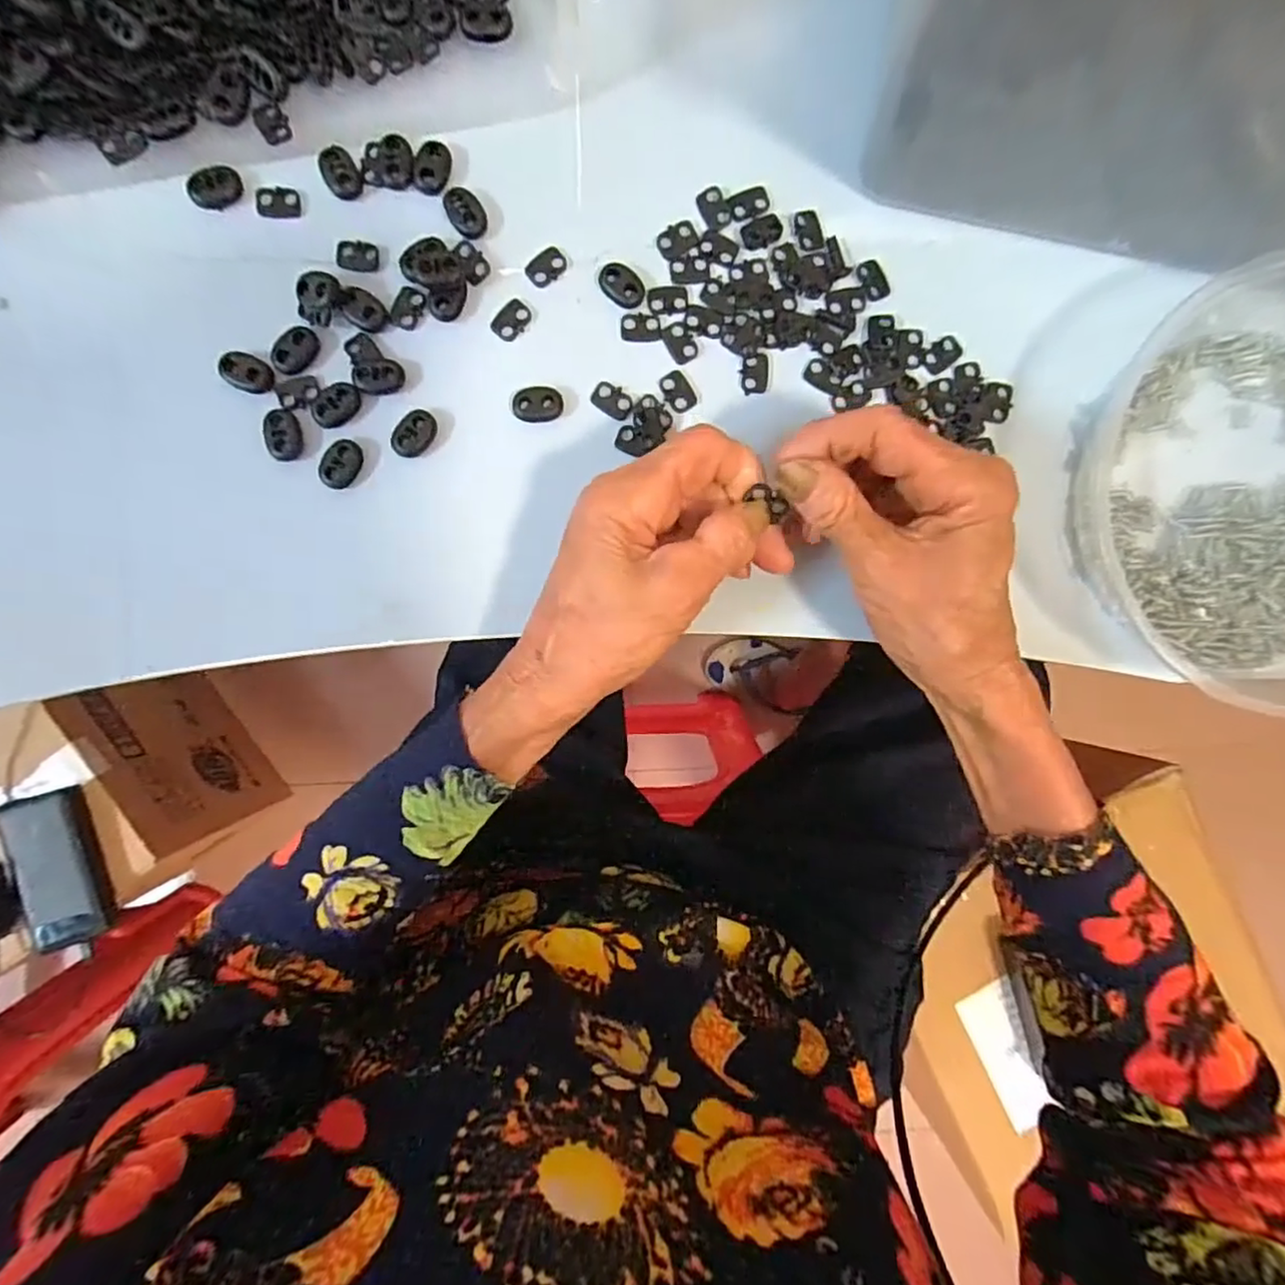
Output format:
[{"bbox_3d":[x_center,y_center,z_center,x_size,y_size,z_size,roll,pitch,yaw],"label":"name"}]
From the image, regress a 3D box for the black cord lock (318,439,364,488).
[{"bbox_3d":[-0.132,-0.078,0.277,0.014,0.005,0.022,27,92,-4],"label":"black cord lock"}]

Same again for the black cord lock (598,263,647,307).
[{"bbox_3d":[-0.009,-0.162,0.286,0.022,0.004,0.016,40,91,-4],"label":"black cord lock"}]

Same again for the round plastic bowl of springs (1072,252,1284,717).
[{"bbox_3d":[0.300,-0.064,0.272,0.194,0.052,0.187,0,94,-3],"label":"round plastic bowl of springs"}]

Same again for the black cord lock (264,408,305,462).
[{"bbox_3d":[-0.156,-0.090,0.276,0.014,0.005,0.021,-2,94,-2],"label":"black cord lock"}]

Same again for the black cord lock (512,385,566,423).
[{"bbox_3d":[-0.047,-0.107,0.284,0.022,0.005,0.016,3,94,-3],"label":"black cord lock"}]

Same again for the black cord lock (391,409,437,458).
[{"bbox_3d":[-0.101,-0.092,0.281,0.016,0.004,0.022,30,92,-4],"label":"black cord lock"}]

